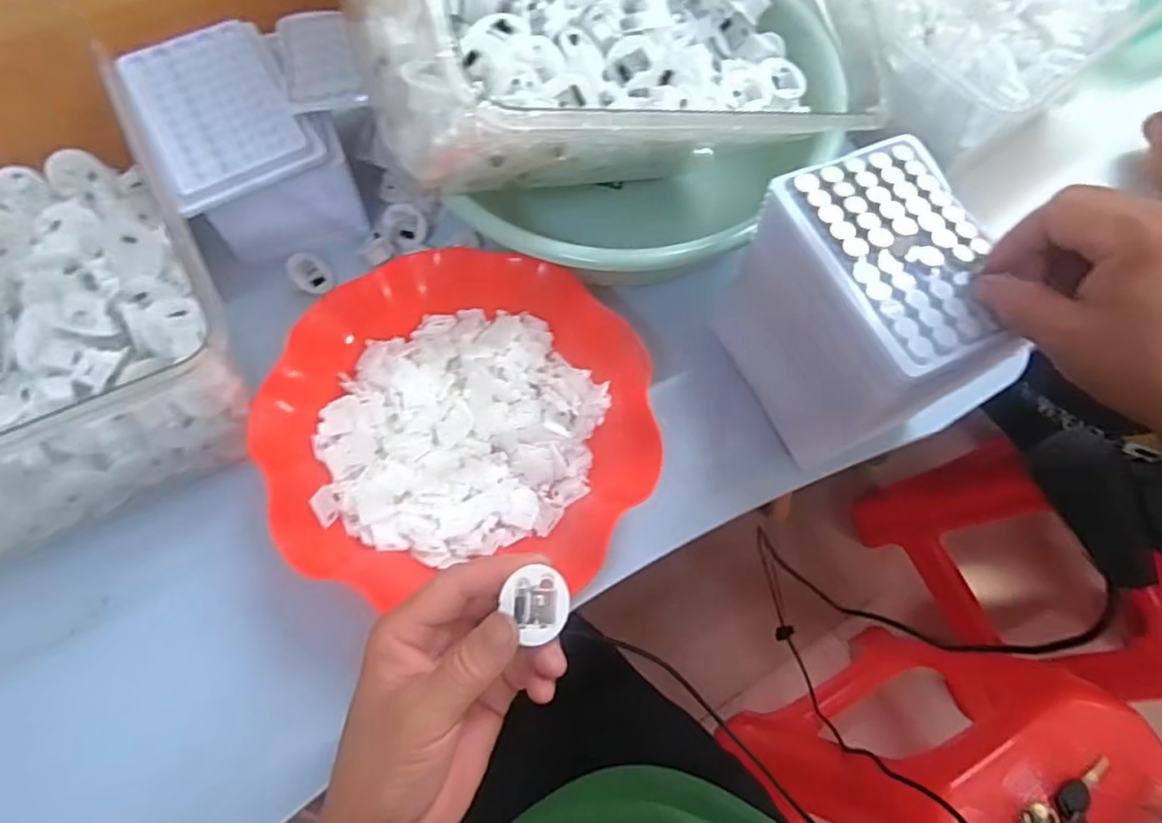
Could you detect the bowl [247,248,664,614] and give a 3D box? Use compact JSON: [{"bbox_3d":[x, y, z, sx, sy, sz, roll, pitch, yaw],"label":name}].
[{"bbox_3d":[-0.070,0.004,0.378,0.228,0.053,0.199,-6,68,-6],"label":"bowl"}]

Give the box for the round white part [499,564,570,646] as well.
[{"bbox_3d":[-0.020,0.083,0.267,0.029,0.009,0.029,-2,83,-28],"label":"round white part"}]

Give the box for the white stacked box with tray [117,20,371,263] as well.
[{"bbox_3d":[-0.235,-0.187,0.435,0.106,0.084,0.135,-30,72,-14],"label":"white stacked box with tray"}]

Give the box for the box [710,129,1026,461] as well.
[{"bbox_3d":[0.164,-0.054,0.370,0.096,0.132,0.138,-20,70,-11],"label":"box"}]

